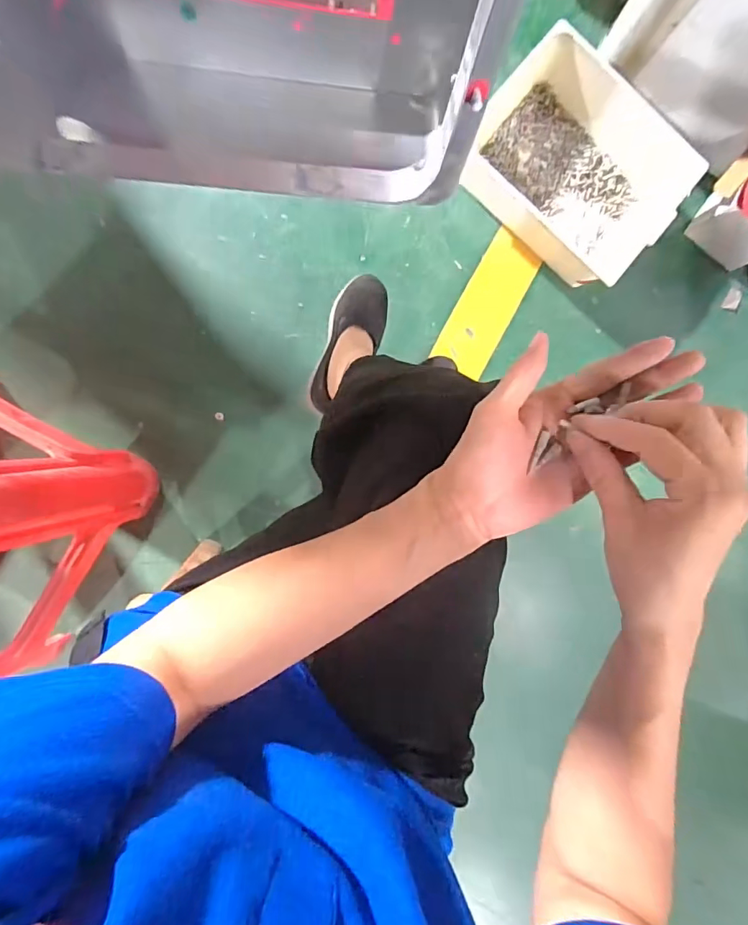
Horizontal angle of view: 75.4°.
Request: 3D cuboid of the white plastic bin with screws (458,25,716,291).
[{"bbox_3d":[0.362,-0.536,0.882,0.364,0.114,0.284,39,86,-5],"label":"white plastic bin with screws"}]

